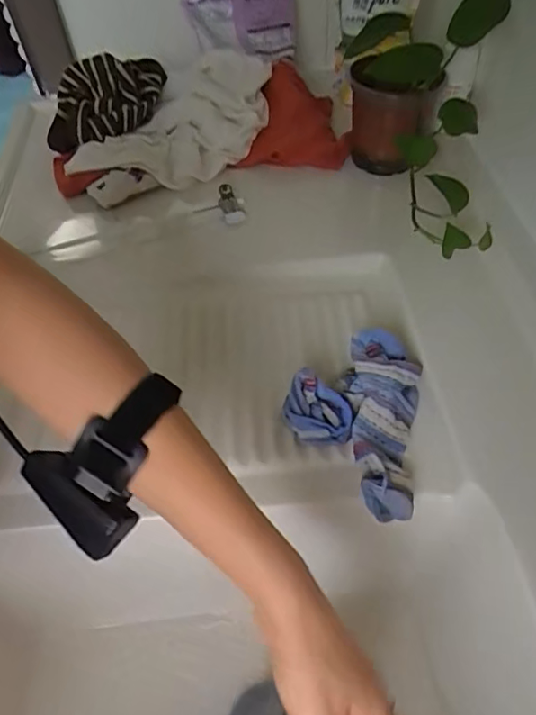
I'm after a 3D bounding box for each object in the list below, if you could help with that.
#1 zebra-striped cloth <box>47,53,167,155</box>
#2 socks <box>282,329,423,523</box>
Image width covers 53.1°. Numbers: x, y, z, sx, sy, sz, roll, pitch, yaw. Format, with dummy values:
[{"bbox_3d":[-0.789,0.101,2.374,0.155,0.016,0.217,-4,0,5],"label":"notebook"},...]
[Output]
[{"bbox_3d":[-0.220,-0.346,0.728,0.171,0.077,0.143,-17,51,-9],"label":"zebra-striped cloth"},{"bbox_3d":[0.097,0.045,0.453,0.122,0.067,0.132,34,61,28],"label":"socks"}]

